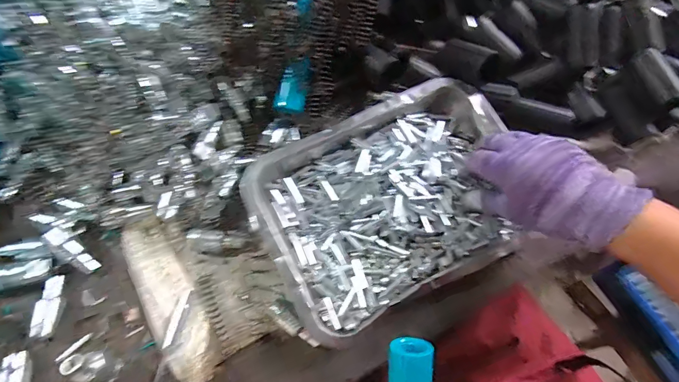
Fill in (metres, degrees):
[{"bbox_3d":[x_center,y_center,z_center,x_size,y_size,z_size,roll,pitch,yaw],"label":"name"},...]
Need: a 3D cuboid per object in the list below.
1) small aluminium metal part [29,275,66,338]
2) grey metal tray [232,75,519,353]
[{"bbox_3d":[-0.259,0.102,0.327,0.017,0.013,0.052,-8,65,-4],"label":"small aluminium metal part"},{"bbox_3d":[0.053,0.005,0.346,0.249,0.034,0.176,-26,68,-11],"label":"grey metal tray"}]

